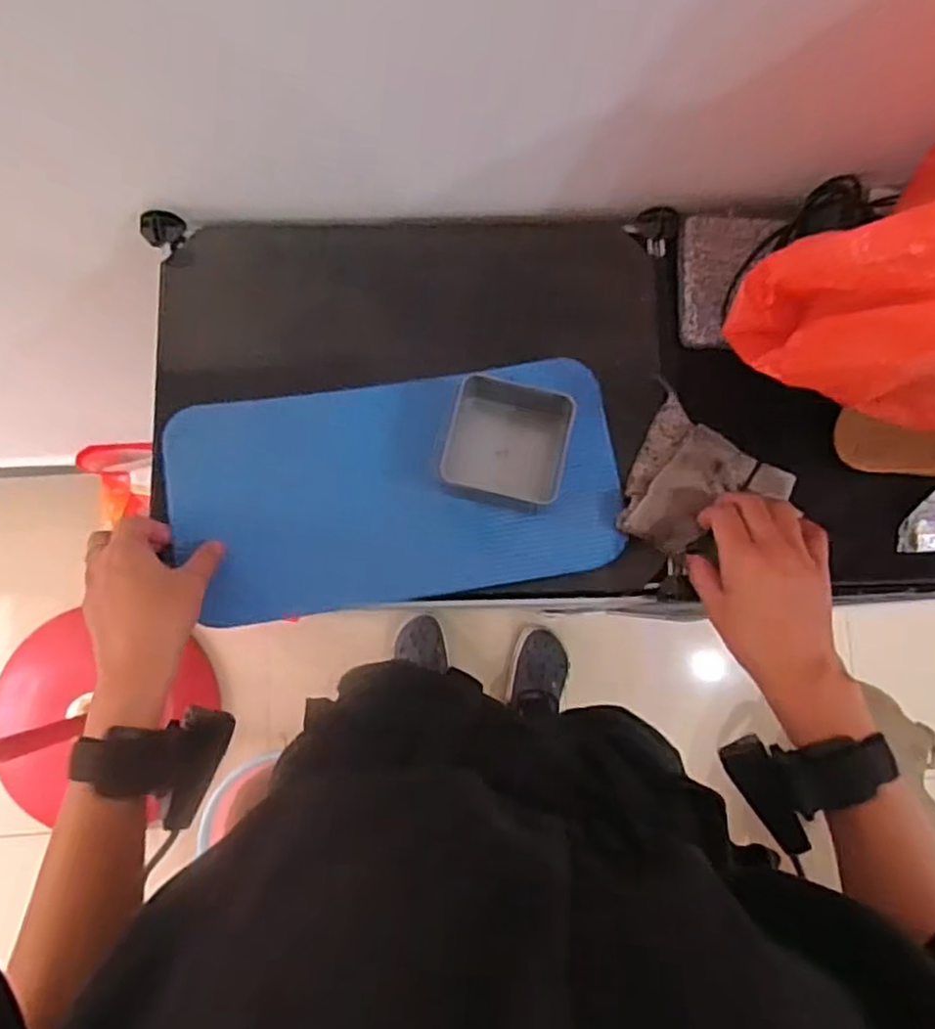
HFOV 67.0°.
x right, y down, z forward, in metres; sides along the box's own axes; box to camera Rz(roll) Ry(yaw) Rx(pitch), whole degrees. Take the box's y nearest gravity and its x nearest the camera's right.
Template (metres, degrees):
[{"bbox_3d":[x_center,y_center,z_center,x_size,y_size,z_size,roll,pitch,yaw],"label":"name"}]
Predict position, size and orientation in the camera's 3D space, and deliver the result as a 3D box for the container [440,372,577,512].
[{"bbox_3d":[0.030,-0.051,0.534,0.089,0.051,0.084,14,82,0],"label":"container"}]

